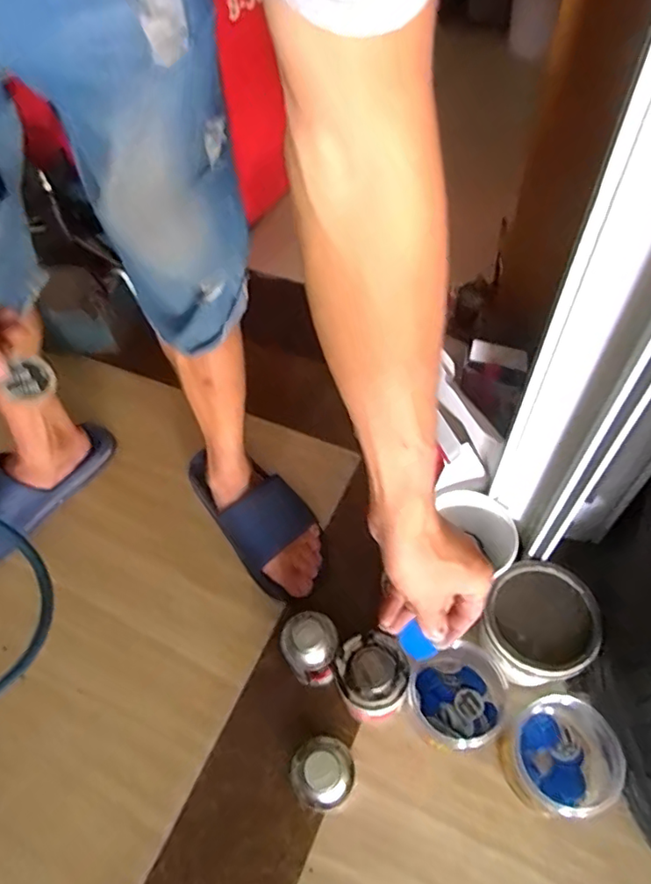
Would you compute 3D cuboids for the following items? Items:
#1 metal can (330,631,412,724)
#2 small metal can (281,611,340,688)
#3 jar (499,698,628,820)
[{"bbox_3d":[0.054,0.277,0.662,0.079,0.102,0.083,-2,56,3],"label":"metal can"},{"bbox_3d":[-0.017,0.255,0.692,0.065,0.121,0.065,-2,56,3],"label":"small metal can"},{"bbox_3d":[0.260,0.349,0.629,0.109,0.094,0.119,-2,56,3],"label":"jar"}]

